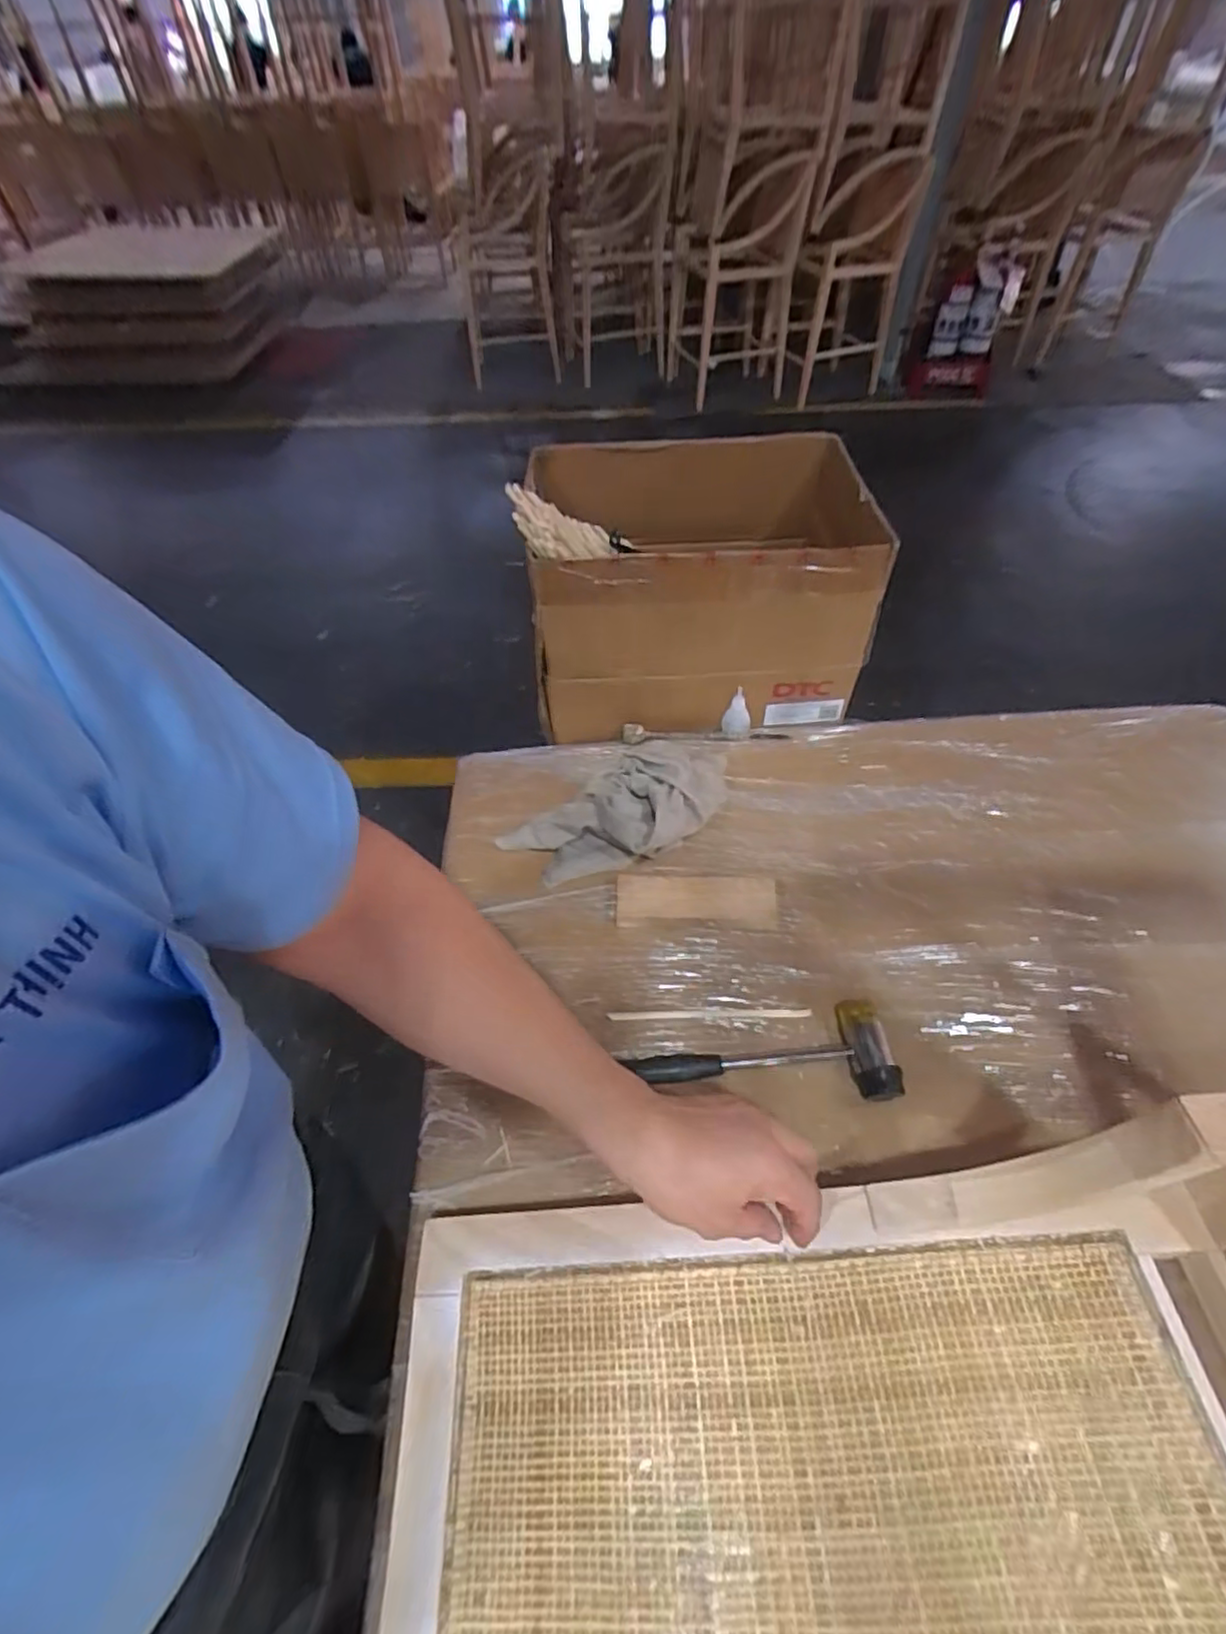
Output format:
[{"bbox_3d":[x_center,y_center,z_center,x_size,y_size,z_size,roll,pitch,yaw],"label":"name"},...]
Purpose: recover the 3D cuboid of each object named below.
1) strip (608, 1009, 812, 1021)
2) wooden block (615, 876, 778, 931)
[{"bbox_3d":[0.091,0.186,0.626,0.186,0.004,0.008,-1,52,2],"label":"strip"},{"bbox_3d":[0.086,0.084,0.687,0.162,0.021,0.056,0,50,3],"label":"wooden block"}]

